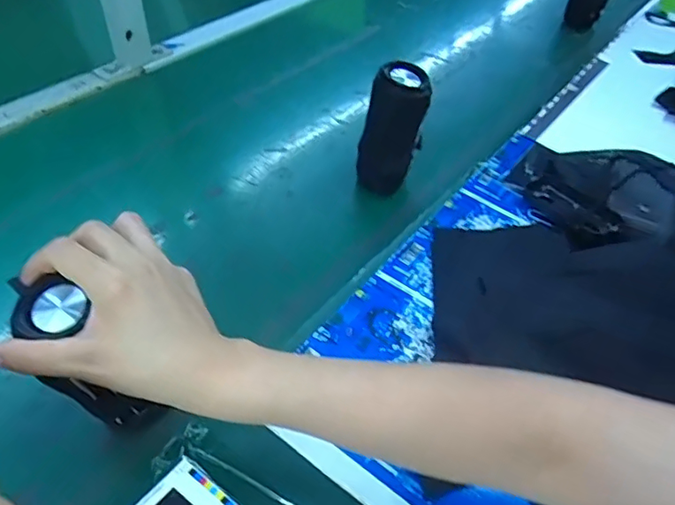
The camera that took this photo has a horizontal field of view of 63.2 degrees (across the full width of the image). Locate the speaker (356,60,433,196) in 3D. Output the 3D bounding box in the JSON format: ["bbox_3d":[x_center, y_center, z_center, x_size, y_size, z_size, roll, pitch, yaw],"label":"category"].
[{"bbox_3d":[0.067,-0.144,0.638,0.061,0.142,0.061,3,47,-3],"label":"speaker"}]

